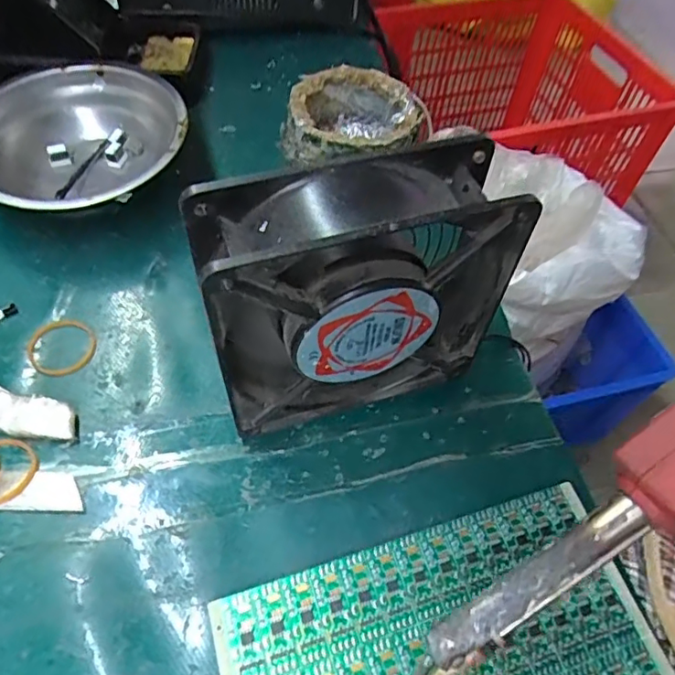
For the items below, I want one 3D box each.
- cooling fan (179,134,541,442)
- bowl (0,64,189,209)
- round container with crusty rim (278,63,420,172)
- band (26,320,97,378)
[{"bbox_3d":[0.007,-0.015,0.230,0.118,0.124,0.039,-13,58,-13],"label":"cooling fan"},{"bbox_3d":[-0.158,-0.115,0.338,0.121,0.046,0.121,2,56,-3],"label":"bowl"},{"bbox_3d":[0.010,-0.134,0.359,0.081,0.042,0.082,2,56,-3],"label":"round container with crusty rim"},{"bbox_3d":[-0.141,0.004,0.282,0.035,0.004,0.033,2,56,-3],"label":"band"}]

